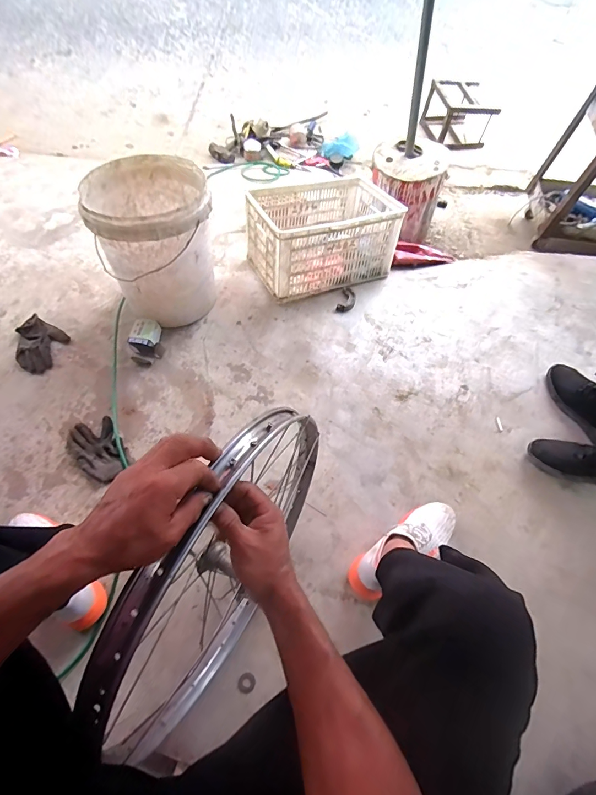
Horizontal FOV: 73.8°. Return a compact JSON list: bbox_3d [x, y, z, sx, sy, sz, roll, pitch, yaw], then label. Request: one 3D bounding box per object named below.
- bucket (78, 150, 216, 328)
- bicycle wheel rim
[{"bbox_3d":[-0.397,-0.440,1.127,0.305,0.342,0.336,-17,64,-13],"label":"bucket"},{"bbox_3d":[-0.098,0.253,0.602,0.064,0.491,0.495,24,57,14],"label":"bicycle wheel rim"}]

